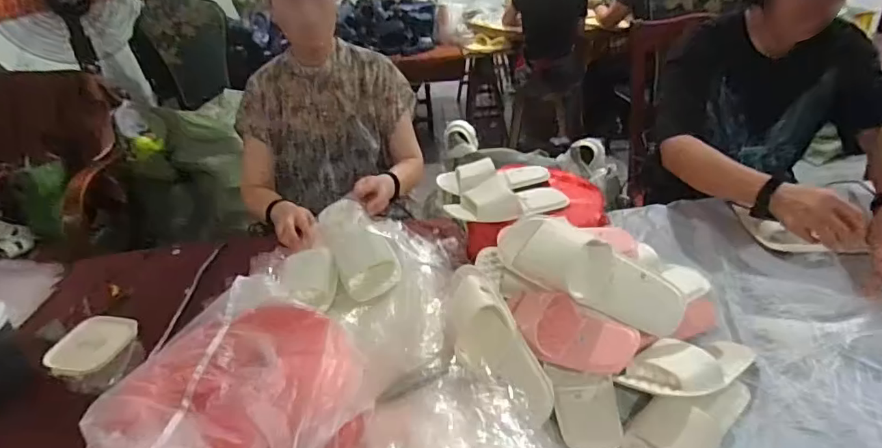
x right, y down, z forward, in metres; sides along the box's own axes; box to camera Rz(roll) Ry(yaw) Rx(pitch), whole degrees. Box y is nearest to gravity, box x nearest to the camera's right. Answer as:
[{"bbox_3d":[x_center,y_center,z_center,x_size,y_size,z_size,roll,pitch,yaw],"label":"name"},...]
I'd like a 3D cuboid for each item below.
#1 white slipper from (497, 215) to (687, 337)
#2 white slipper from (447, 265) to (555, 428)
[{"bbox_3d":[0.221,0.074,0.778,0.283,0.109,0.075,28,-4,10],"label":"white slipper"},{"bbox_3d":[0.074,0.167,0.742,0.087,0.069,0.269,-16,48,-19],"label":"white slipper"}]

